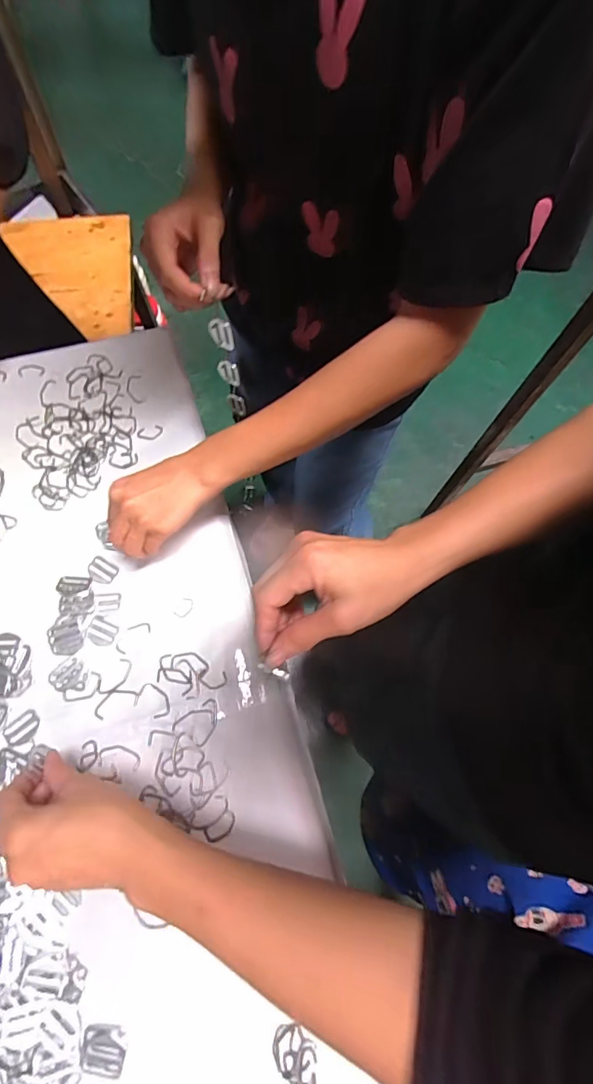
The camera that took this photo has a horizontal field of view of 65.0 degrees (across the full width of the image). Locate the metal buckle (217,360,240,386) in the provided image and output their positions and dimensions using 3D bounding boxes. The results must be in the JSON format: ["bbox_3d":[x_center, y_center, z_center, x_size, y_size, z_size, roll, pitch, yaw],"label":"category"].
[{"bbox_3d":[-0.071,-0.176,0.486,0.021,0.038,0.006,-4,72,-4],"label":"metal buckle"}]

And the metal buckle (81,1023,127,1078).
[{"bbox_3d":[-0.147,0.387,0.353,0.032,0.004,0.028,7,70,0],"label":"metal buckle"}]

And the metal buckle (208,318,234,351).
[{"bbox_3d":[-0.070,-0.193,0.432,0.021,0.037,0.006,13,72,2],"label":"metal buckle"}]

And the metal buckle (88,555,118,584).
[{"bbox_3d":[-0.201,0.029,0.481,0.030,0.004,0.024,28,72,7],"label":"metal buckle"}]

